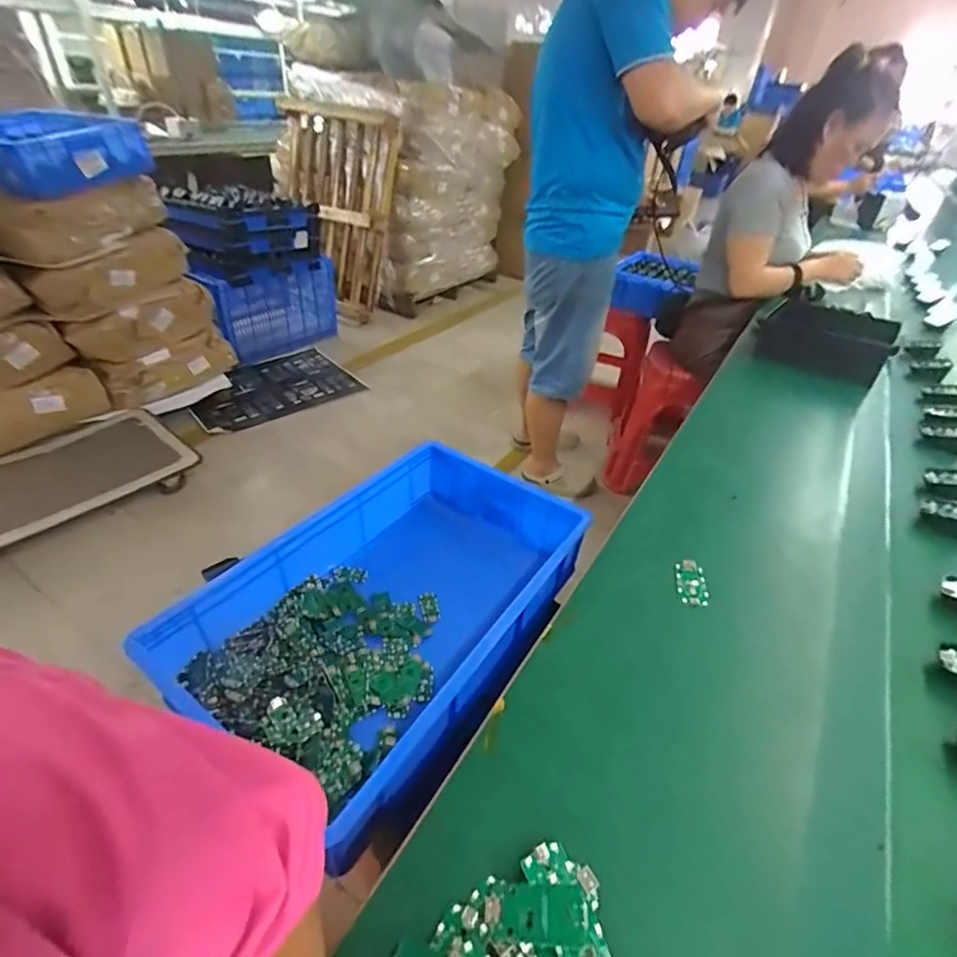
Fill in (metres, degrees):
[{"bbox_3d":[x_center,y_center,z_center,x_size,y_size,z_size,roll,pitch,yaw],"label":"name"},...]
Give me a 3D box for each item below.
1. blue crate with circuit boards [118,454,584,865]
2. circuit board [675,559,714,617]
[{"bbox_3d":[-0.122,0.200,0.851,0.389,0.165,0.601,26,43,25],"label":"blue crate with circuit boards"},{"bbox_3d":[0.239,0.119,0.567,0.034,0.004,0.066,9,45,0],"label":"circuit board"}]

